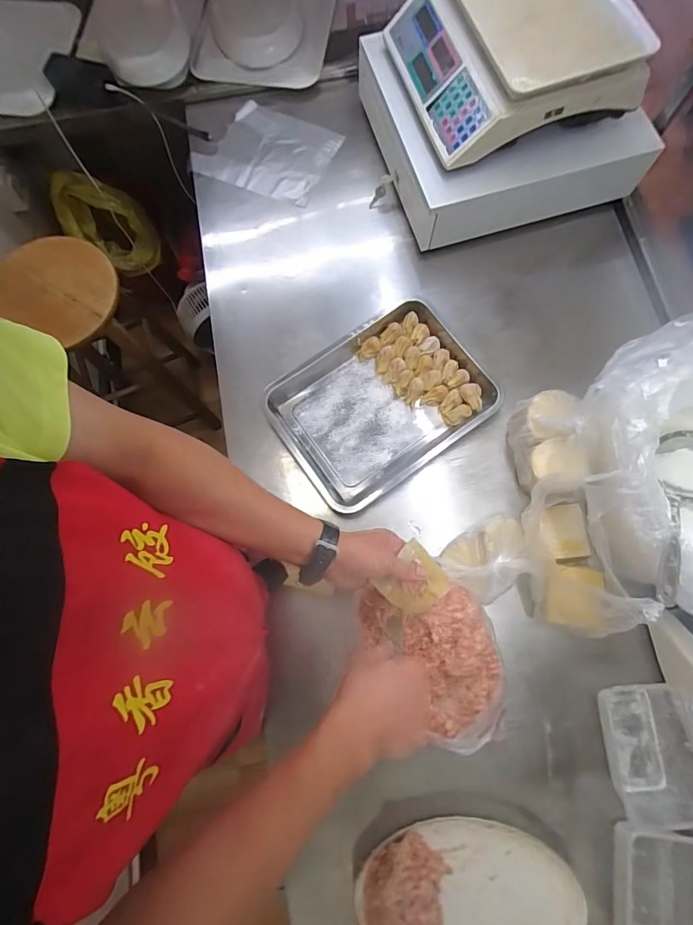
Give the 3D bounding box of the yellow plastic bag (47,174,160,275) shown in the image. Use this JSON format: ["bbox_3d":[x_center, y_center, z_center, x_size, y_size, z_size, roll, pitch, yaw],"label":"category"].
[{"bbox_3d":[-0.695,-0.690,1.248,0.220,0.300,0.061,-24,52,29],"label":"yellow plastic bag"}]

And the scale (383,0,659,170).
[{"bbox_3d":[0.259,-0.671,0.667,0.309,0.134,0.306,-19,77,-3],"label":"scale"}]

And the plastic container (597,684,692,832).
[{"bbox_3d":[0.418,0.398,0.595,0.099,0.056,0.166,-6,77,0],"label":"plastic container"}]

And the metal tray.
[{"bbox_3d":[0.063,-0.103,0.735,0.354,0.041,0.257,-34,78,-6],"label":"metal tray"}]

